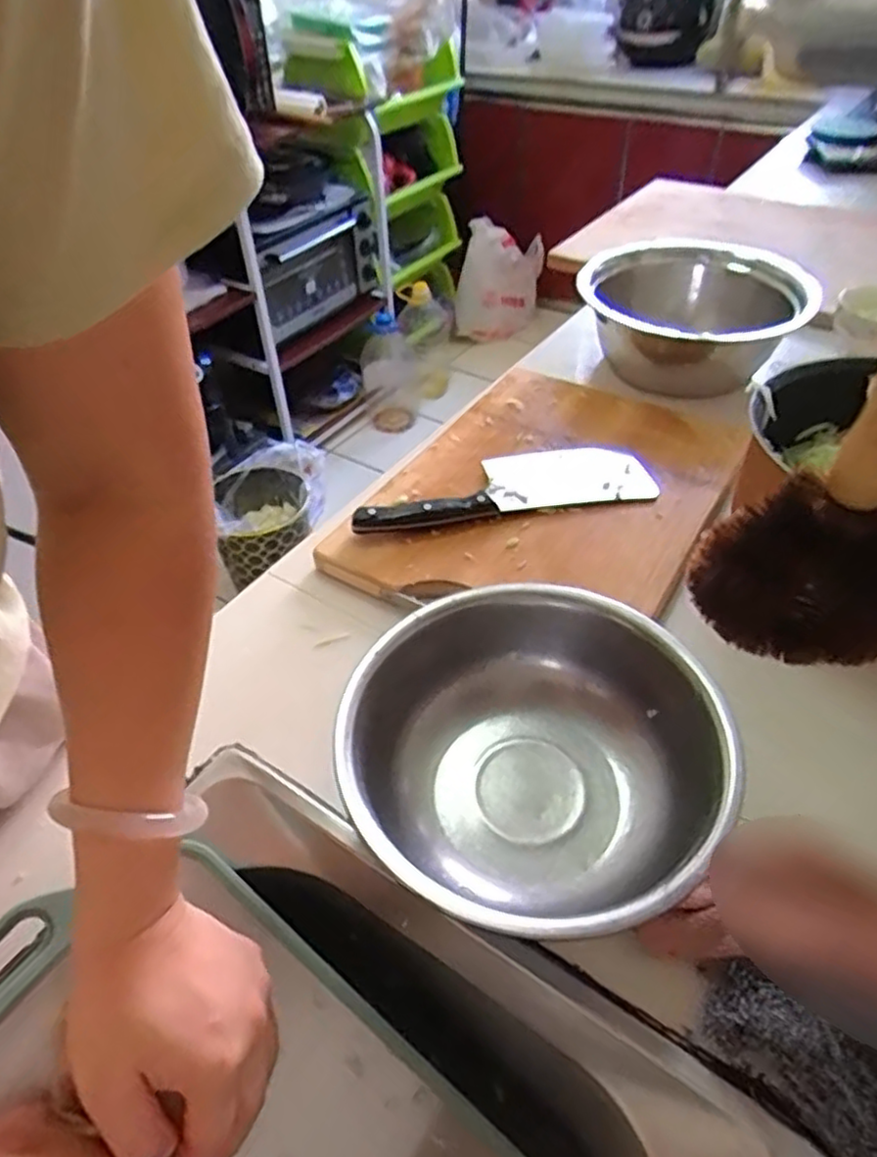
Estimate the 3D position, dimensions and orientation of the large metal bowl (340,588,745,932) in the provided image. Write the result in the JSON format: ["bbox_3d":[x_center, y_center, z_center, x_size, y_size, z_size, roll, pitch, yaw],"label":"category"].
[{"bbox_3d":[0.058,0.106,0.425,0.220,0.073,0.212,-2,44,2],"label":"large metal bowl"}]

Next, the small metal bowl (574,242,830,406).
[{"bbox_3d":[0.296,-0.306,0.822,0.229,0.104,0.255,27,52,27],"label":"small metal bowl"}]

